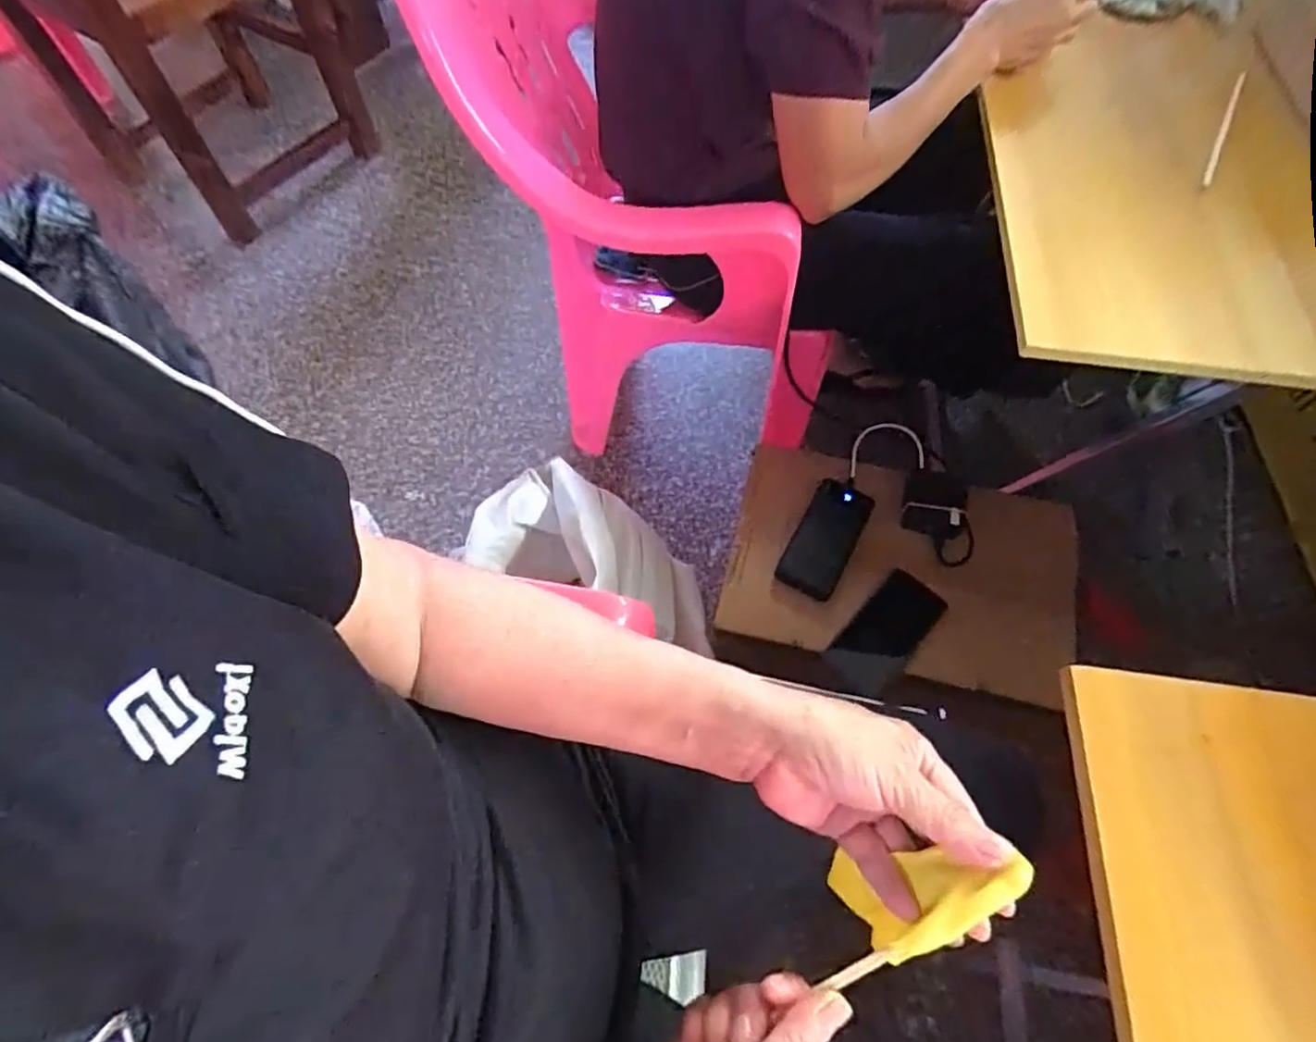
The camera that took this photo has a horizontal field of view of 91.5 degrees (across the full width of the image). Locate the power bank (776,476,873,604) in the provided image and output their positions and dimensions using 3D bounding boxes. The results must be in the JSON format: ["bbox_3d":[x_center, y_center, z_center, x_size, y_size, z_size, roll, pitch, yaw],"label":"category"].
[{"bbox_3d":[0.210,0.018,0.802,0.074,0.009,0.158,26,64,15],"label":"power bank"}]

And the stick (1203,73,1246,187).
[{"bbox_3d":[0.571,-0.401,0.643,0.009,0.006,0.235,29,65,16],"label":"stick"}]

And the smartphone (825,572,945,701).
[{"bbox_3d":[0.269,0.131,0.757,0.077,0.008,0.152,39,77,20],"label":"smartphone"}]

